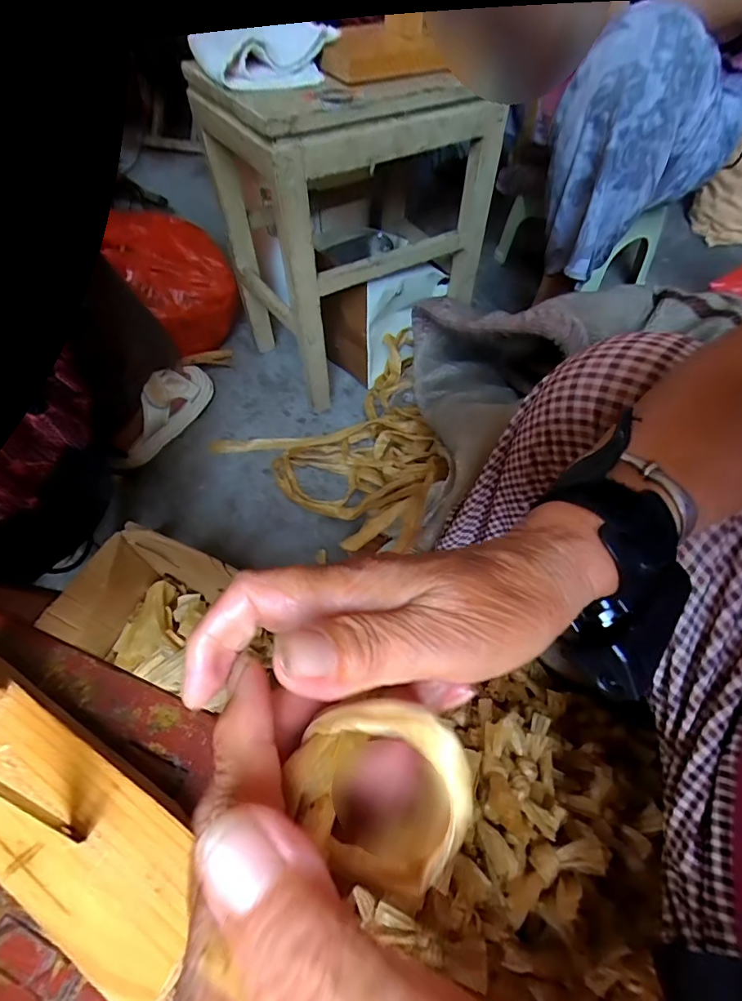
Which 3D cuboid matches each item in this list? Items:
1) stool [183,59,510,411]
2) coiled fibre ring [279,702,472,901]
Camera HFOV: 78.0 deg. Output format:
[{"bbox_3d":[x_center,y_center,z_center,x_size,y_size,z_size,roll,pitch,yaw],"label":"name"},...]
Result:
[{"bbox_3d":[-0.026,-0.442,0.750,0.351,0.405,0.273,-33,63,-19],"label":"stool"},{"bbox_3d":[0.003,0.078,0.126,0.049,0.013,0.043,27,61,17],"label":"coiled fibre ring"}]

